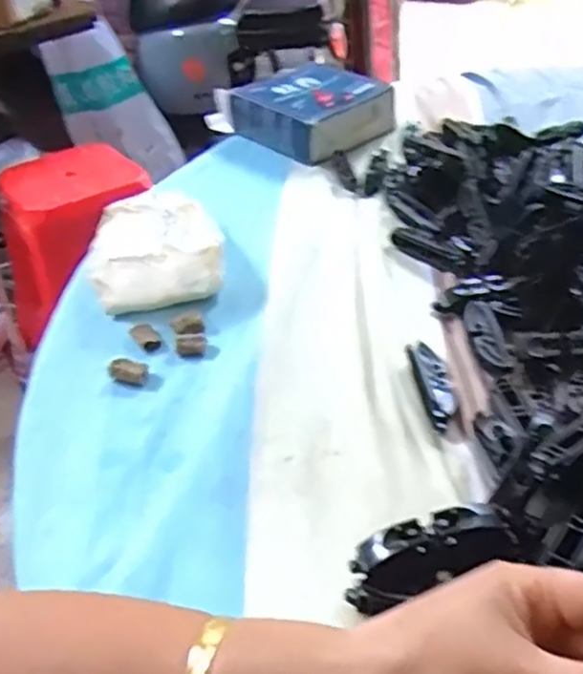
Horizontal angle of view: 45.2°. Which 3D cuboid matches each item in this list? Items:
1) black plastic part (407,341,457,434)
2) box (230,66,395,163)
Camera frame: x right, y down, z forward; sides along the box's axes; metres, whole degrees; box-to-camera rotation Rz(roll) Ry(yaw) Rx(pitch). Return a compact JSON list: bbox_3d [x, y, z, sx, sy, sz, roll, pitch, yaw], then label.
[{"bbox_3d":[0.095,0.031,0.467,0.021,0.014,0.071,-5,39,-1],"label":"black plastic part"},{"bbox_3d":[0.028,-0.264,0.810,0.138,0.049,0.153,-34,48,-31],"label":"box"}]

